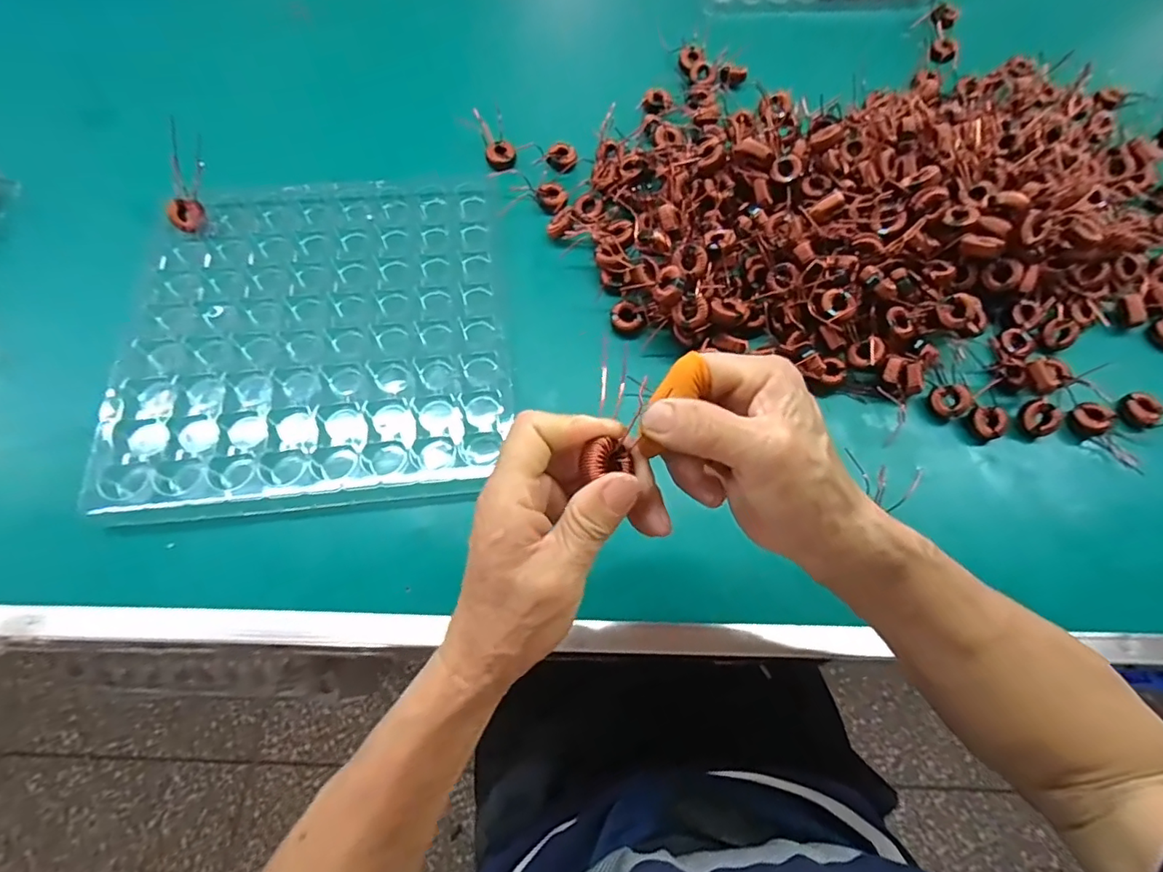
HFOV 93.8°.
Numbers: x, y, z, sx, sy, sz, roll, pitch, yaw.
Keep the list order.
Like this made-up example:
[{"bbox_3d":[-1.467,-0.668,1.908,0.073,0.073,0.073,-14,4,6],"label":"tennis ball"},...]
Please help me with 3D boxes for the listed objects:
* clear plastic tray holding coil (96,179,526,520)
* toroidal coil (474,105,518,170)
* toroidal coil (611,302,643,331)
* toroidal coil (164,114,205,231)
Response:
[{"bbox_3d":[-0.202,-0.082,0.425,0.287,0.020,0.287,-7,66,-3],"label":"clear plastic tray holding coil"},{"bbox_3d":[-0.080,-0.278,0.510,0.027,0.011,0.057,-20,99,-9],"label":"toroidal coil"},{"bbox_3d":[0.037,-0.096,0.447,0.023,0.018,0.021,0,66,0],"label":"toroidal coil"},{"bbox_3d":[-0.332,-0.217,0.457,0.029,0.013,0.088,-2,94,-1],"label":"toroidal coil"}]

